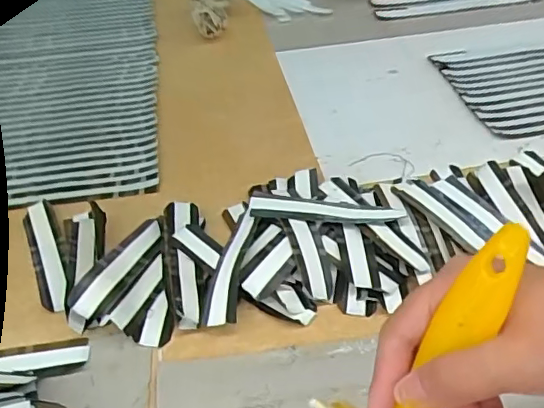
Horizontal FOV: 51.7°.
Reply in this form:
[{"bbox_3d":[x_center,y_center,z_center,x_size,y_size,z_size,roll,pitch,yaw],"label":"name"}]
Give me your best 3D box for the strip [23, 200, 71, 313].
[{"bbox_3d":[-0.205,0.043,0.506,0.026,0.015,0.150,-19,45,-17],"label":"strip"}]

